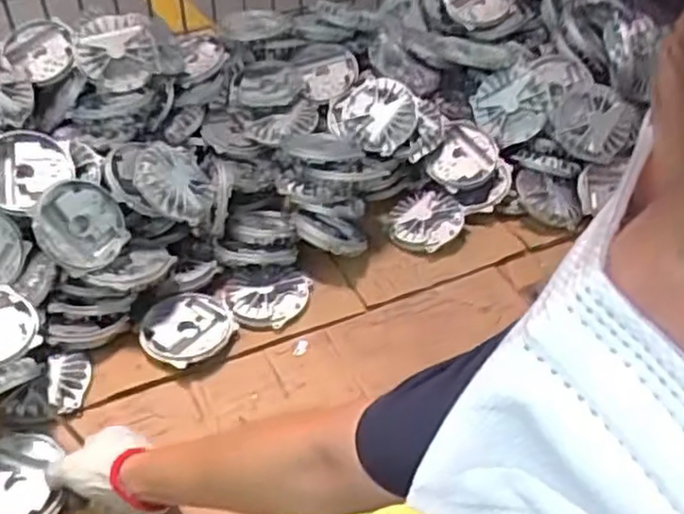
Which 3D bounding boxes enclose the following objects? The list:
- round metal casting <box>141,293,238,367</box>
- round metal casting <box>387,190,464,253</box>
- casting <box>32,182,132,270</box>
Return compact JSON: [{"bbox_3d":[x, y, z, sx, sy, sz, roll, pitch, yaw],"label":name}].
[{"bbox_3d":[-0.187,0.085,0.855,0.092,0.022,0.106,35,55,27],"label":"round metal casting"},{"bbox_3d":[0.115,-0.049,0.990,0.097,0.027,0.097,23,68,10],"label":"round metal casting"},{"bbox_3d":[-0.313,-0.035,0.837,0.030,0.103,0.101,-12,31,46],"label":"casting"}]

